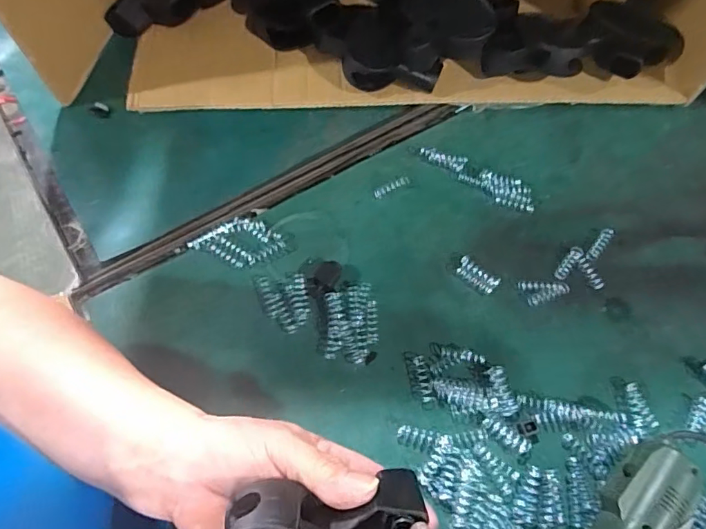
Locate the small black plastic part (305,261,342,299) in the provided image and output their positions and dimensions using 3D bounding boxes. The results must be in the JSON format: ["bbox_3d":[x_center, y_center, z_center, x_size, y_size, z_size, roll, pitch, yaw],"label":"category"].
[{"bbox_3d":[-0.025,0.014,0.441,0.026,0.012,0.037,43,68,16],"label":"small black plastic part"}]

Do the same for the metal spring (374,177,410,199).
[{"bbox_3d":[0.040,-0.079,0.490,0.041,0.005,0.008,-30,69,-17],"label":"metal spring"}]

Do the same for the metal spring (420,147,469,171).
[{"bbox_3d":[0.097,-0.114,0.517,0.050,0.010,0.017,19,64,6],"label":"metal spring"}]

